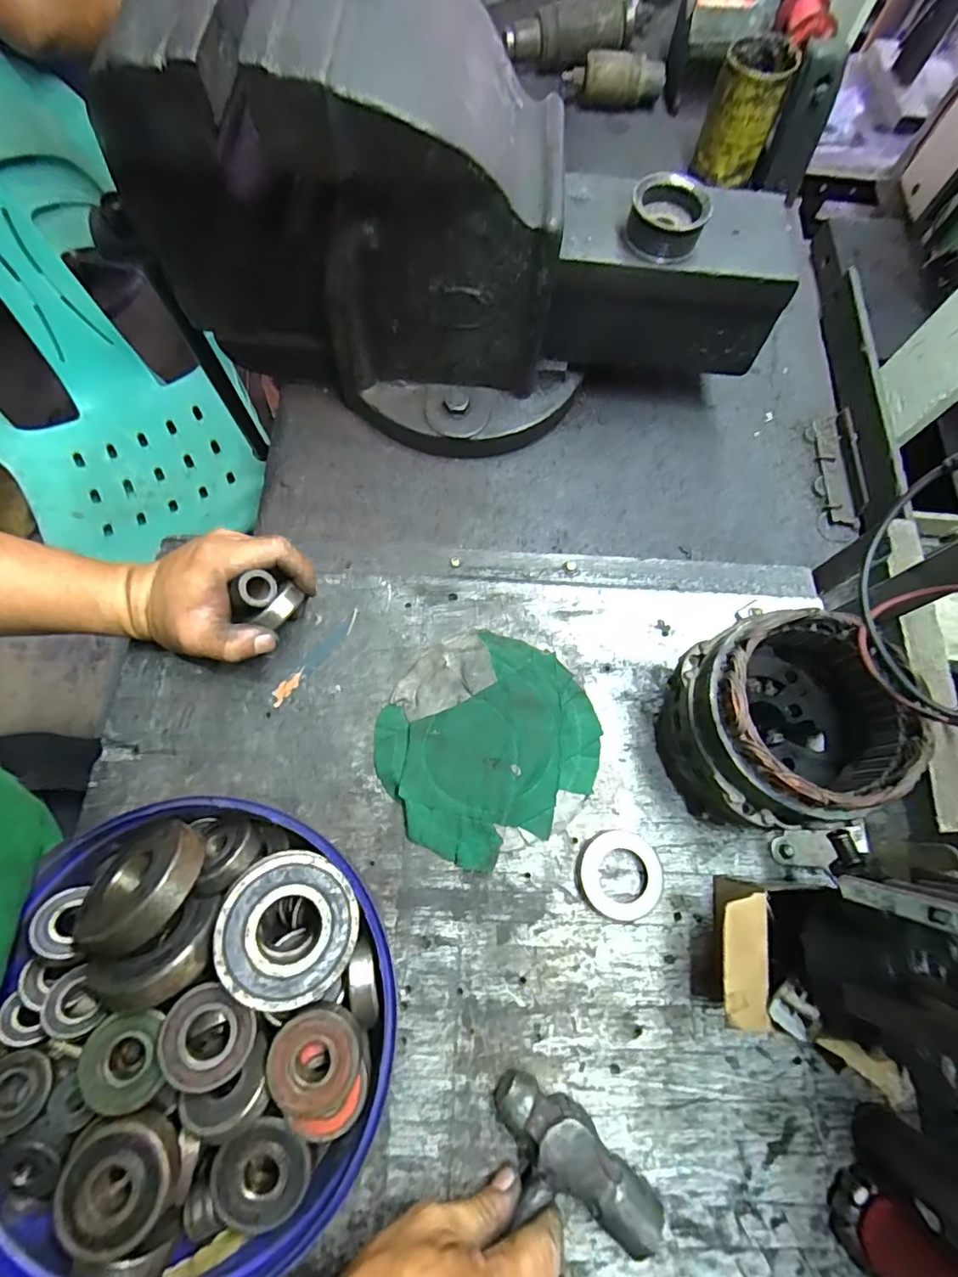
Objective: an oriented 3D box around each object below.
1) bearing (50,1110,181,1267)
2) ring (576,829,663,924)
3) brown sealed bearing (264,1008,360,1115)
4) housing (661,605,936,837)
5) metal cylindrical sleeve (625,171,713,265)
[{"bbox_3d":[-0.173,0.261,0.255,0.053,0.025,0.053,-31,77,-12],"label":"bearing"},{"bbox_3d":[0.101,0.170,0.375,0.059,0.009,0.059,1,72,-2],"label":"ring"},{"bbox_3d":[-0.084,0.216,0.268,0.044,0.011,0.043,1,73,-3],"label":"brown sealed bearing"},{"bbox_3d":[0.197,0.059,0.355,0.127,0.122,0.123,-11,72,-6],"label":"housing"},{"bbox_3d":[0.147,-0.329,0.407,0.057,0.035,0.057,1,73,-3],"label":"metal cylindrical sleeve"}]

